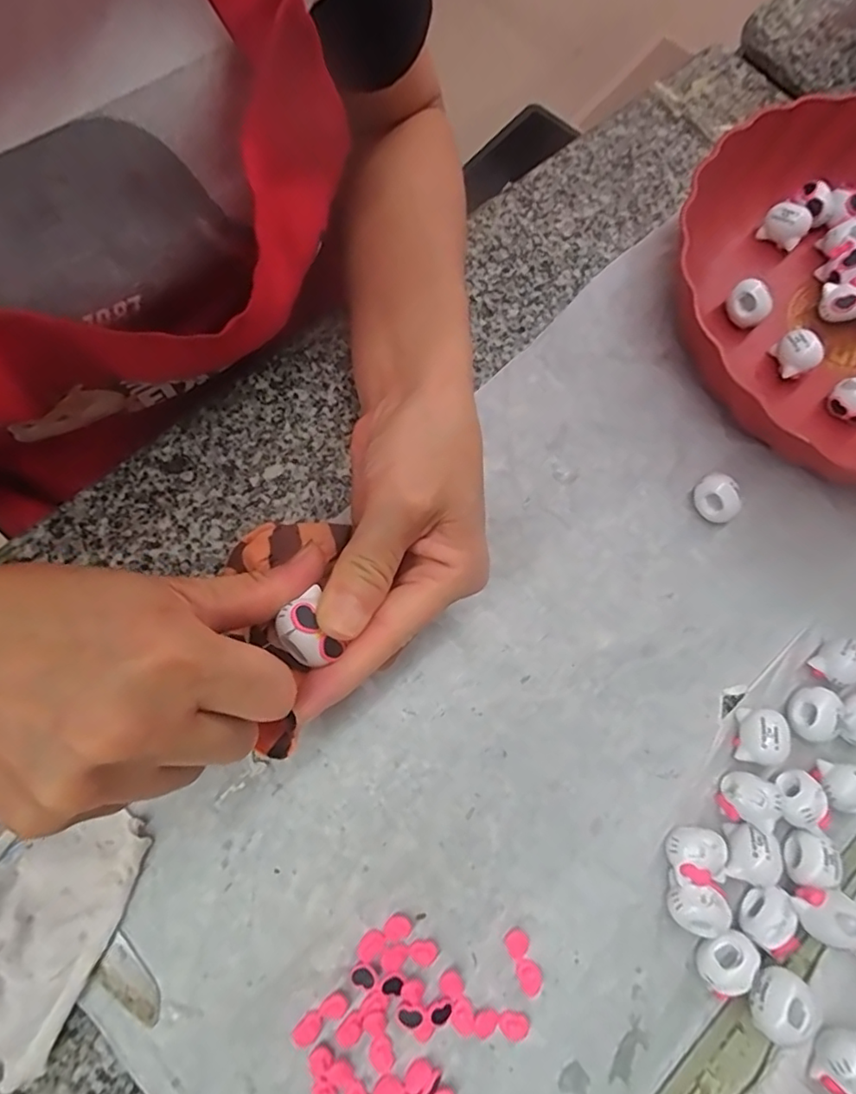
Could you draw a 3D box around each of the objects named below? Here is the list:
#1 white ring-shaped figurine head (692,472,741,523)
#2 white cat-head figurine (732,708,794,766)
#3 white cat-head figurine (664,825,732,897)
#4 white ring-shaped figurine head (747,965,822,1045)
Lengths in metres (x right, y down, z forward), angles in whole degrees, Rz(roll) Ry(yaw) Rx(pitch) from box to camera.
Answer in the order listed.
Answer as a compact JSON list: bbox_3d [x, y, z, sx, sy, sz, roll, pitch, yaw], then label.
[{"bbox_3d":[0.152,-0.025,0.300,0.018,0.021,0.022,-4,75,-4],"label":"white ring-shaped figurine head"},{"bbox_3d":[0.158,0.090,0.267,0.017,0.017,0.025,15,75,1],"label":"white cat-head figurine"},{"bbox_3d":[0.121,0.138,0.252,0.028,0.014,0.023,20,75,2],"label":"white cat-head figurine"},{"bbox_3d":[0.143,0.186,0.229,0.020,0.019,0.025,39,76,7],"label":"white ring-shaped figurine head"}]

